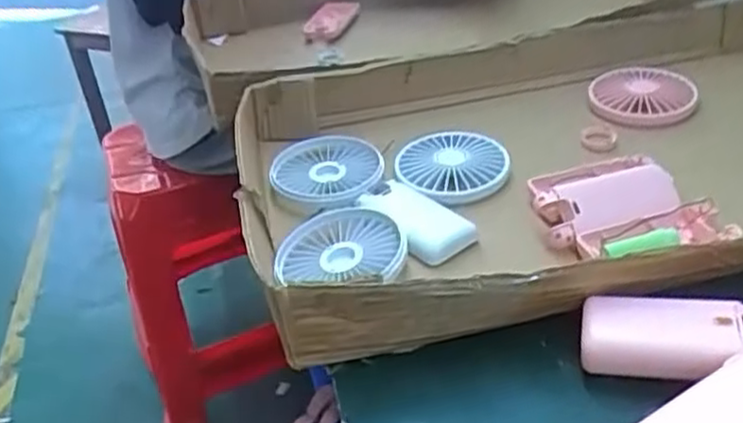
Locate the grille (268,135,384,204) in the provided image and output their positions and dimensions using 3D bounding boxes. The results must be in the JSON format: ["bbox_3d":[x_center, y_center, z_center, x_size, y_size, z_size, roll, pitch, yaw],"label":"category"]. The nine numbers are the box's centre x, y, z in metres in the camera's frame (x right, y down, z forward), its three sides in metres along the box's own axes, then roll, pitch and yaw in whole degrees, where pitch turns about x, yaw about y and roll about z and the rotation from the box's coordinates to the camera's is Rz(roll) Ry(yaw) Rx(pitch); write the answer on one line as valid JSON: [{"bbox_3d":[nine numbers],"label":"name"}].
[{"bbox_3d":[-0.034,-0.030,0.561,0.085,0.020,0.091,-5,34,3],"label":"grille"}]

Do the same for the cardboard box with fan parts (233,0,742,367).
[{"bbox_3d":[0.169,-0.047,0.535,0.525,0.074,0.340,-11,34,-5],"label":"cardboard box with fan parts"}]

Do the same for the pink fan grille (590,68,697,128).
[{"bbox_3d":[0.233,-0.103,0.625,0.085,0.018,0.089,-2,33,8],"label":"pink fan grille"}]

